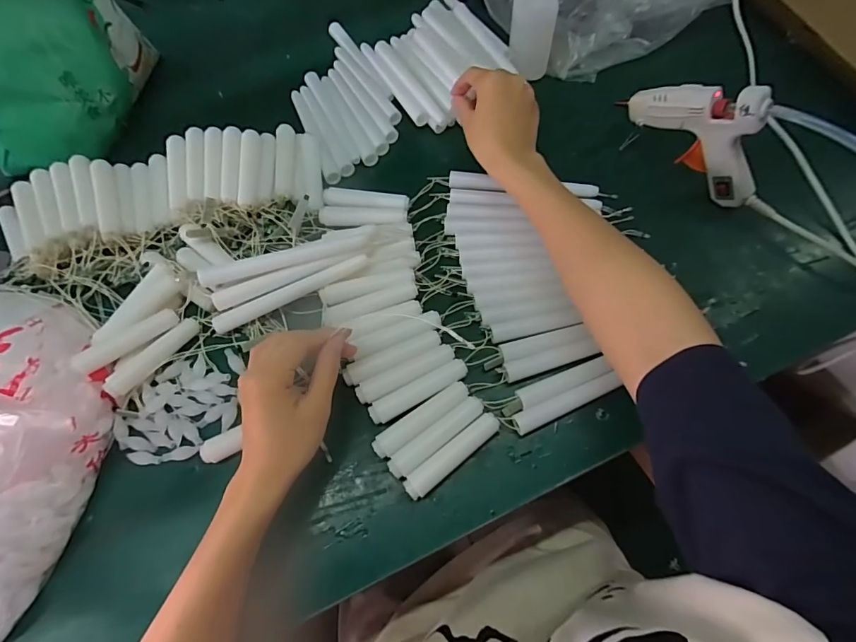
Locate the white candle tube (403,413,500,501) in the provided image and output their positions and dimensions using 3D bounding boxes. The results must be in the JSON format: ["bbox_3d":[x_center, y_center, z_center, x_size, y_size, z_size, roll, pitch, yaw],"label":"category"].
[{"bbox_3d":[0.020,0.106,0.347,0.088,0.011,0.018,-36,70,-12],"label":"white candle tube"}]

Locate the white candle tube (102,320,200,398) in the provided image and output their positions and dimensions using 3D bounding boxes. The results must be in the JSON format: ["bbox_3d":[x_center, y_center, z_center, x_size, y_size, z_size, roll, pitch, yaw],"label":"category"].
[{"bbox_3d":[-0.250,0.031,0.401,0.014,0.017,0.089,33,60,12],"label":"white candle tube"}]

